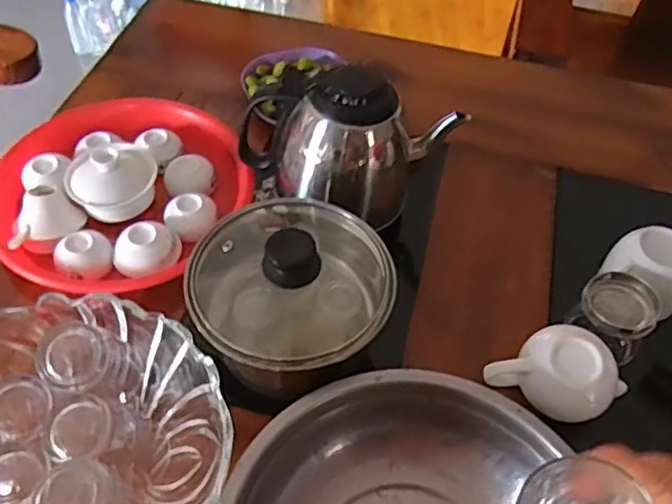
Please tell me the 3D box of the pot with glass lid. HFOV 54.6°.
[{"bbox_3d":[-0.037,0.027,0.532,0.165,0.107,0.158,2,52,-2],"label":"pot with glass lid"}]

